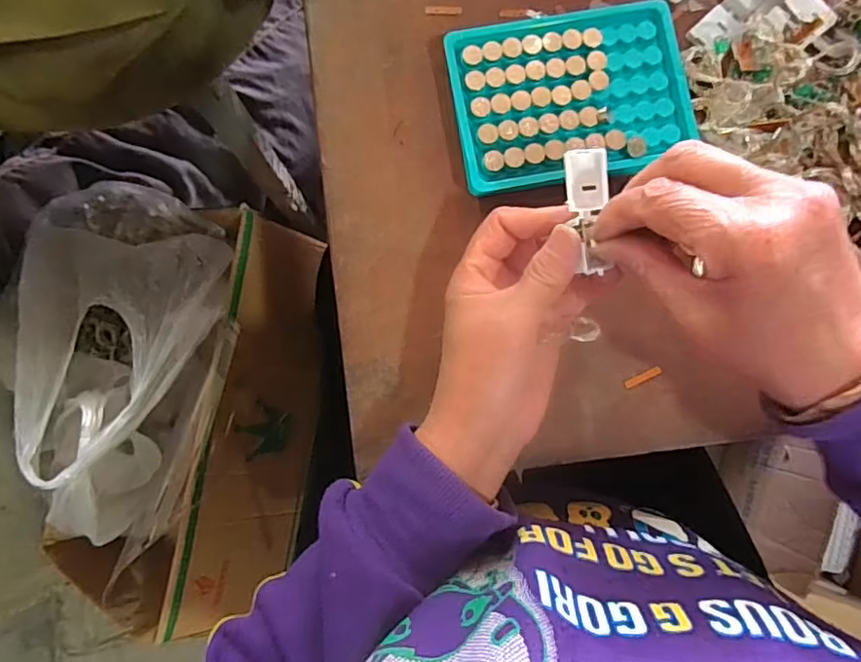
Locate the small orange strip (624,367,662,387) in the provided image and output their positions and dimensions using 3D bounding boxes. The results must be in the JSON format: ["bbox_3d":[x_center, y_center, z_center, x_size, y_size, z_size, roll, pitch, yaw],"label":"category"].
[{"bbox_3d":[0.120,0.026,0.316,0.022,0.004,0.005,-26,86,-3],"label":"small orange strip"}]

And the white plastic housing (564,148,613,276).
[{"bbox_3d":[0.072,-0.054,0.258,0.020,0.007,0.057,-3,91,2],"label":"white plastic housing"}]

